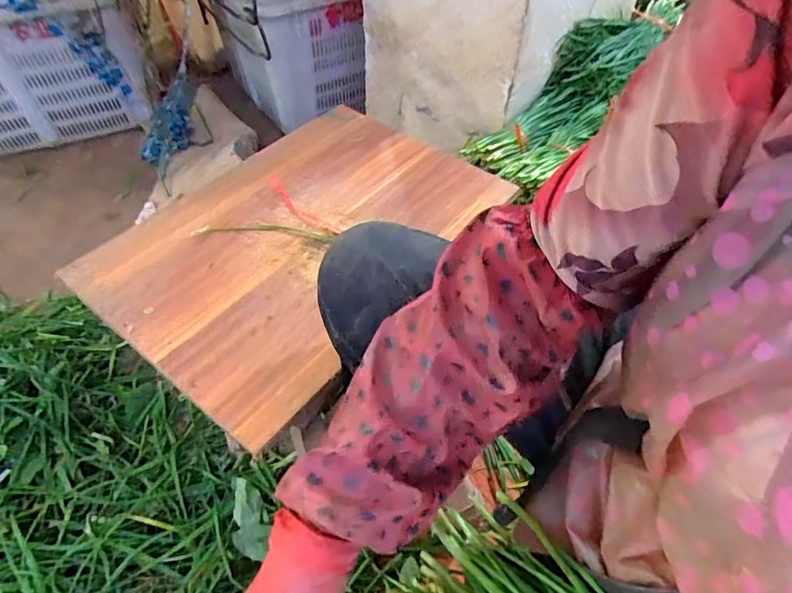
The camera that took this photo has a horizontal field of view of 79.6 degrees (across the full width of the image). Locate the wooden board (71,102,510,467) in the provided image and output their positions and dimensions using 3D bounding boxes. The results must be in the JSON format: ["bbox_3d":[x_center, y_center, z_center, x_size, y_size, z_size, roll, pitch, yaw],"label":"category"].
[{"bbox_3d":[-0.141,-0.104,0.686,0.389,0.021,0.537,28,57,21],"label":"wooden board"}]

